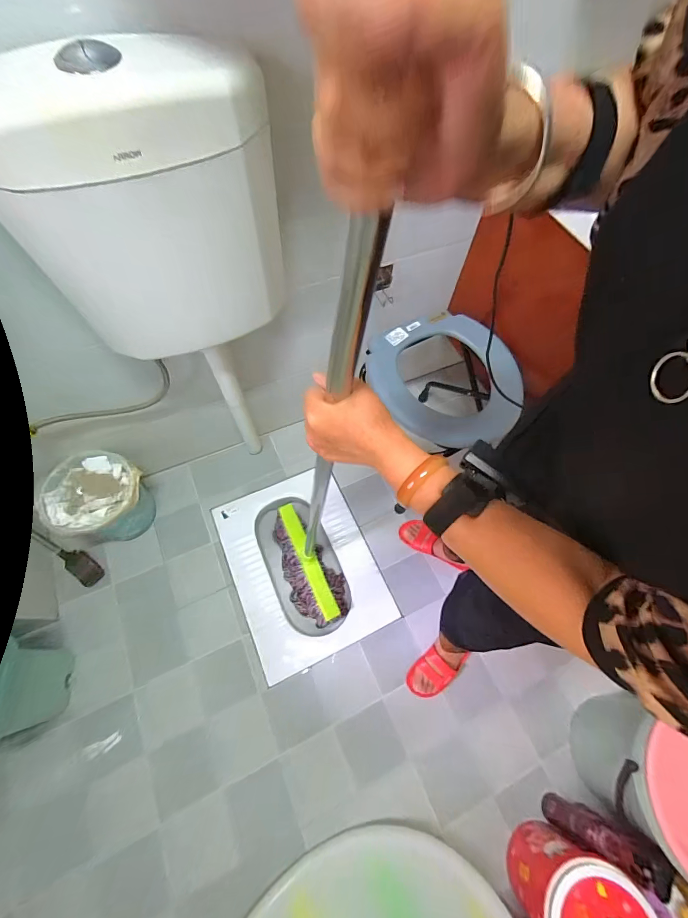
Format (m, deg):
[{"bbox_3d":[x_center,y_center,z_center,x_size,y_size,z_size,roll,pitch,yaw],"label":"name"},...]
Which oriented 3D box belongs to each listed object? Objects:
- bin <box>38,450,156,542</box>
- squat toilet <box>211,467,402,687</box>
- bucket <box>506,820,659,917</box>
[{"bbox_3d":[-0.691,0.125,1.053,0.251,0.228,0.208,-37,72,-16],"label":"bin"},{"bbox_3d":[-0.136,0.355,1.226,0.424,0.191,0.563,-23,69,-11],"label":"squat toilet"},{"bbox_3d":[0.450,0.892,0.727,0.192,0.239,0.195,1,66,-1],"label":"bucket"}]

